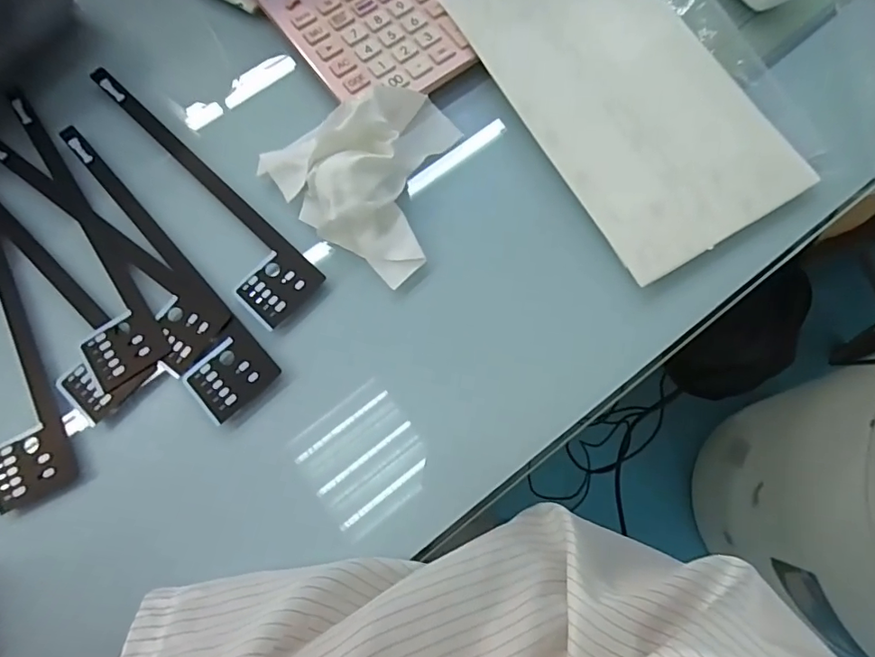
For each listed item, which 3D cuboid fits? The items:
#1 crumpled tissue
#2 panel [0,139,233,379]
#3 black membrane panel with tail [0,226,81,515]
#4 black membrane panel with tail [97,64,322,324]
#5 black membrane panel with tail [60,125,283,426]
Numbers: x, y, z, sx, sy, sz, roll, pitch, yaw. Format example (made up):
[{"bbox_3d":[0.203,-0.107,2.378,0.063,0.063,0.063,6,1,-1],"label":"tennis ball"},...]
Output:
[{"bbox_3d":[-0.034,-0.102,0.300,0.117,0.041,0.110,42,78,12],"label":"crumpled tissue"},{"bbox_3d":[-0.215,-0.050,0.306,0.207,0.004,0.044,35,77,10],"label":"panel"},{"bbox_3d":[-0.255,-0.004,0.295,0.041,0.007,0.210,-24,76,-10],"label":"black membrane panel with tail"},{"bbox_3d":[-0.157,-0.087,0.319,0.215,0.004,0.044,43,78,12],"label":"black membrane panel with tail"},{"bbox_3d":[-0.172,-0.039,0.305,0.044,0.006,0.211,-40,77,-10],"label":"black membrane panel with tail"}]

